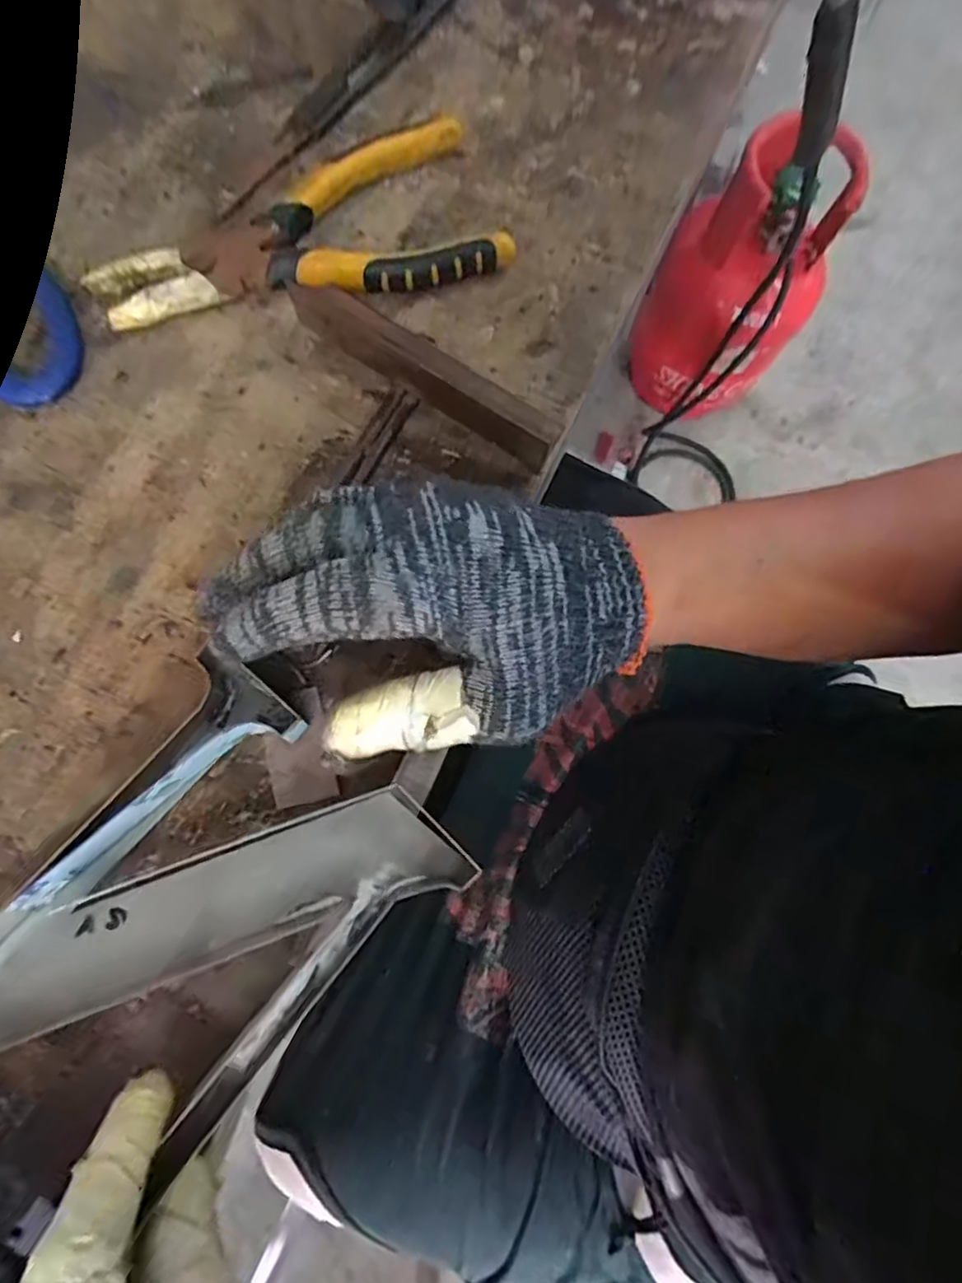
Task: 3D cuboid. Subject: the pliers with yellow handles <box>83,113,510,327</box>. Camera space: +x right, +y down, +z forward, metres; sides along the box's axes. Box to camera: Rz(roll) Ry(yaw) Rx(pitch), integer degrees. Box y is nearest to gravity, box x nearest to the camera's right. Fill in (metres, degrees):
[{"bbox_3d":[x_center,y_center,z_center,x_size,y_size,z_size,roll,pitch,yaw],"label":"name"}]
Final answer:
[{"bbox_3d":[-0.084,-0.182,0.290,0.182,0.018,0.071,-19,81,-7],"label":"pliers with yellow handles"}]

